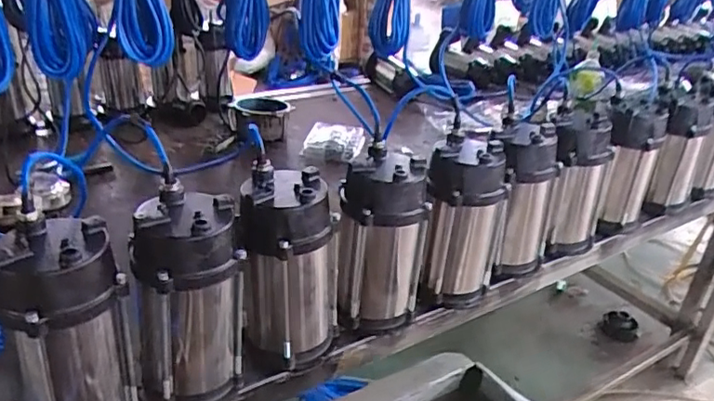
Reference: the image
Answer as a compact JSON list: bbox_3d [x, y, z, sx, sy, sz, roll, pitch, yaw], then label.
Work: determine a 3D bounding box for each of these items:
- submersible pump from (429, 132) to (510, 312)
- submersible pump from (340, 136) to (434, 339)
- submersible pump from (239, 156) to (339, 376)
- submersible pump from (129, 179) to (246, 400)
[{"bbox_3d":[0.168,0.039,0.924,0.112,0.247,0.118,15,31,19],"label":"submersible pump"},{"bbox_3d":[0.036,0.062,0.856,0.121,0.248,0.108,5,29,2],"label":"submersible pump"},{"bbox_3d":[-0.091,0.103,0.794,0.127,0.271,0.109,0,29,-7],"label":"submersible pump"},{"bbox_3d":[-0.200,0.125,0.702,0.121,0.252,0.102,-5,30,-16],"label":"submersible pump"}]

